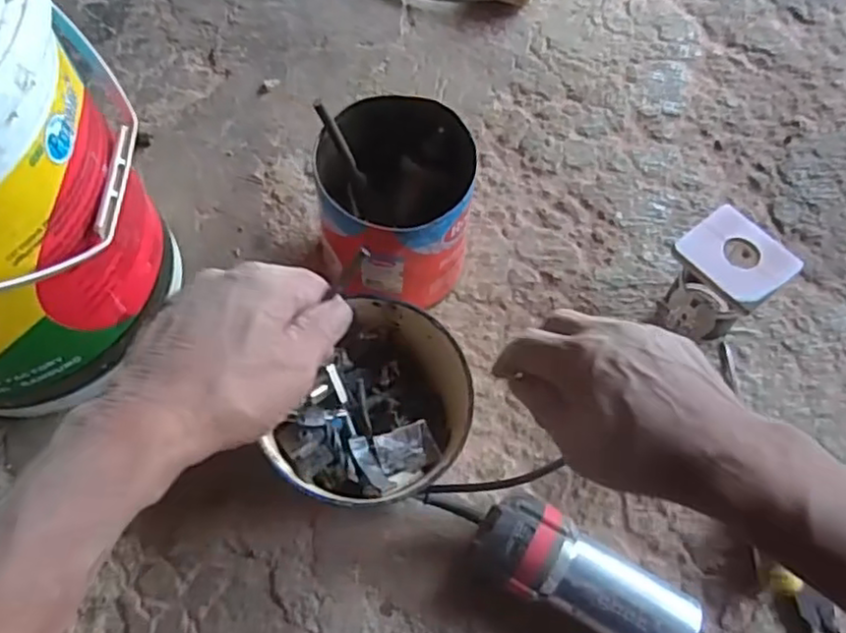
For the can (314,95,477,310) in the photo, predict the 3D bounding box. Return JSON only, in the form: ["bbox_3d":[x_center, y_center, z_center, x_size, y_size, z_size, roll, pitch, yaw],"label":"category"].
[{"bbox_3d":[-0.023,-0.102,0.662,0.135,0.156,0.162,8,65,4],"label":"can"}]

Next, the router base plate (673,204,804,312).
[{"bbox_3d":[0.280,-0.054,0.599,0.077,0.010,0.089,-38,70,-16],"label":"router base plate"}]

